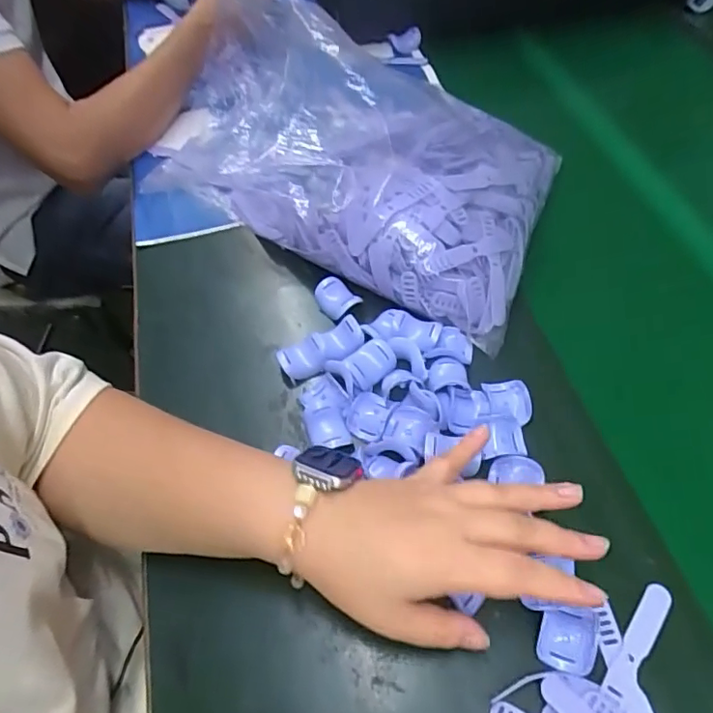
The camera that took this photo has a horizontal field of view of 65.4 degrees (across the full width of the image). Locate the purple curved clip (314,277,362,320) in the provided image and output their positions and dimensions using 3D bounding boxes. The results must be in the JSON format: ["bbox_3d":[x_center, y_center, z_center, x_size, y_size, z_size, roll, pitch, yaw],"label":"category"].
[{"bbox_3d":[-0.018,-0.049,0.476,0.025,0.019,0.041,-34,61,-17],"label":"purple curved clip"}]

